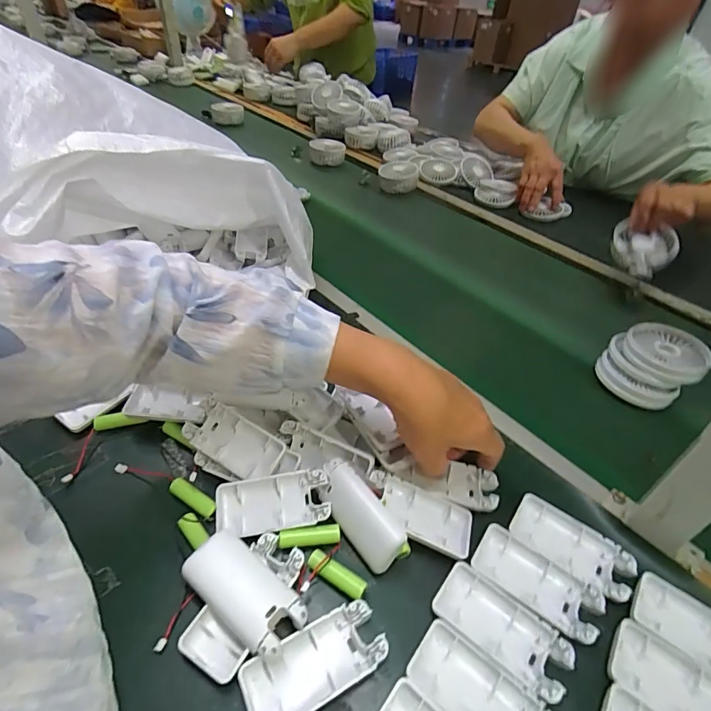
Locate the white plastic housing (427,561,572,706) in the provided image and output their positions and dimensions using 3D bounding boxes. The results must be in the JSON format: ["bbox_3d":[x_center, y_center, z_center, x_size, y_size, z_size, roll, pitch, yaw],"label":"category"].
[{"bbox_3d":[0.105,0.198,0.313,0.093,0.012,0.048,32,47,26],"label":"white plastic housing"}]

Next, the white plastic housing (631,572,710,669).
[{"bbox_3d":[0.257,0.207,0.319,0.096,0.013,0.048,29,47,25],"label":"white plastic housing"}]

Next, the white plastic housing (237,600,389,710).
[{"bbox_3d":[-0.027,0.211,0.294,0.095,0.018,0.045,-19,47,-24],"label":"white plastic housing"}]

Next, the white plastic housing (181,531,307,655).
[{"bbox_3d":[-0.082,0.173,0.317,0.092,0.021,0.044,29,47,25],"label":"white plastic housing"}]

